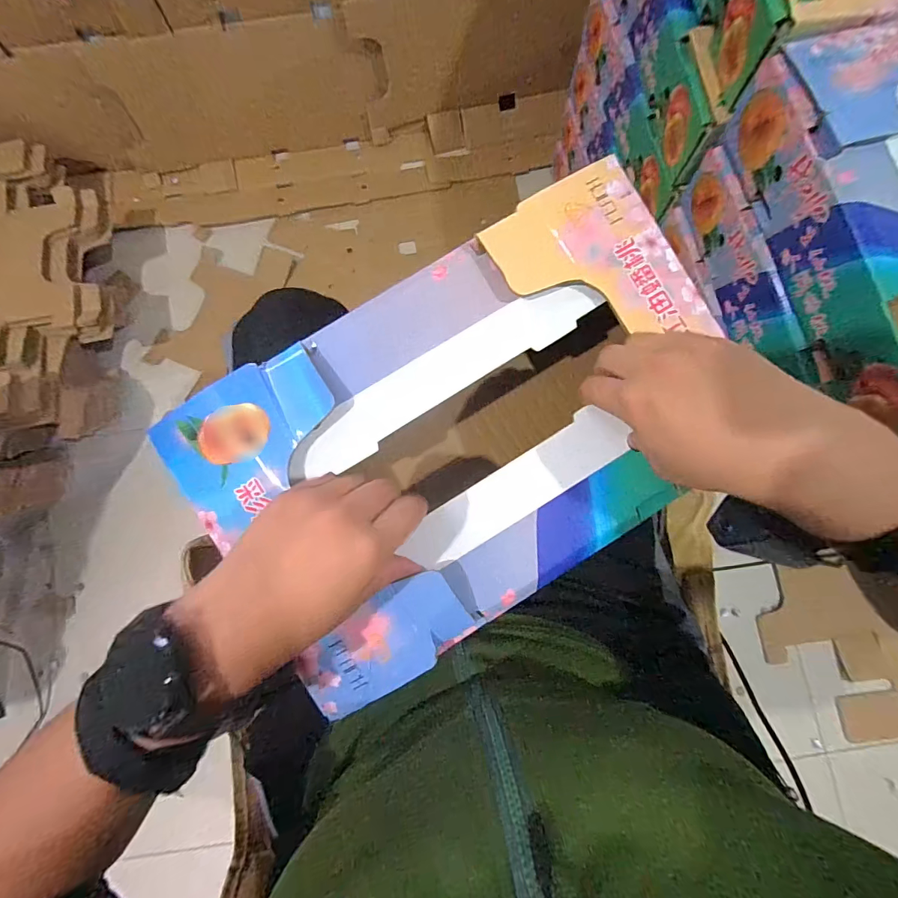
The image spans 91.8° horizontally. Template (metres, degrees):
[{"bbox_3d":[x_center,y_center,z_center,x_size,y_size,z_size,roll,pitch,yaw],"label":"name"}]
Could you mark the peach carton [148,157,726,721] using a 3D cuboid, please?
[{"bbox_3d":[0.018,-0.008,0.346,0.385,0.124,0.239,-32,81,-6],"label":"peach carton"}]

